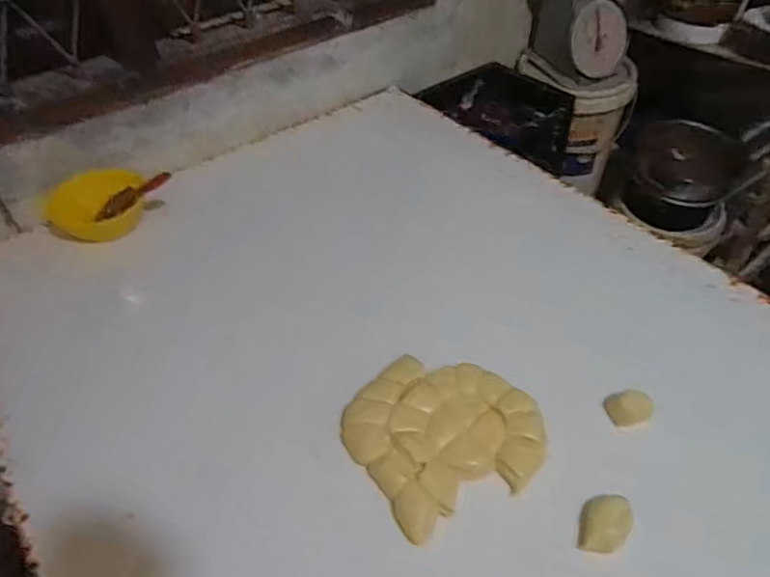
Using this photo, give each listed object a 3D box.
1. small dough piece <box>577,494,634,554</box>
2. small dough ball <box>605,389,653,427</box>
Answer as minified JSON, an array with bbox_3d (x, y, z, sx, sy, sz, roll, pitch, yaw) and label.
[{"bbox_3d":[0.241,0.258,0.623,0.048,0.026,0.061,14,48,15],"label":"small dough piece"},{"bbox_3d":[0.306,0.149,0.714,0.044,0.035,0.043,-1,46,1],"label":"small dough ball"}]

